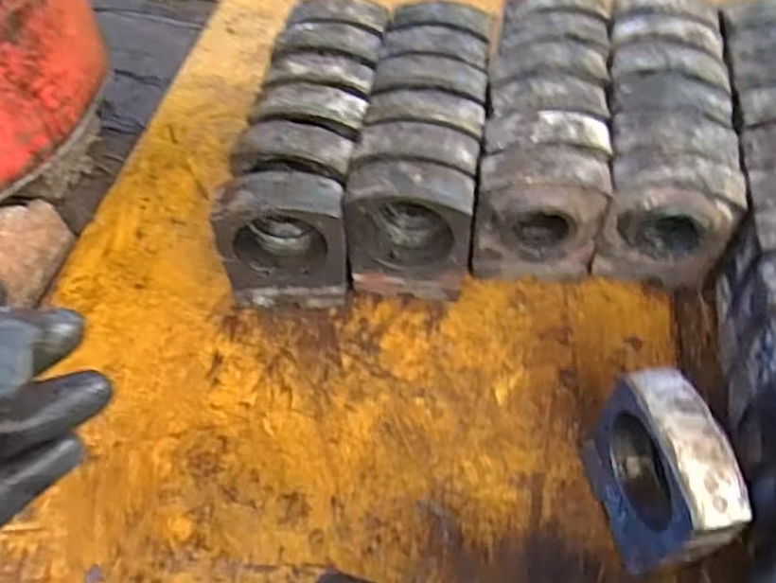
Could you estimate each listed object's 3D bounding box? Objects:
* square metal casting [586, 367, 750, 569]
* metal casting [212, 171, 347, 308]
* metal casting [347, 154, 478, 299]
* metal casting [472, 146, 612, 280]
[{"bbox_3d":[0.268,0.189,0.721,0.071,0.187,0.158,-10,52,-7],"label":"square metal casting"},{"bbox_3d":[-0.132,-0.057,0.911,0.154,0.187,0.076,-5,52,-3],"label":"metal casting"},{"bbox_3d":[0.028,-0.079,0.923,0.159,0.179,0.087,9,52,8],"label":"metal casting"},{"bbox_3d":[0.206,-0.103,0.978,0.169,0.191,0.099,6,52,5],"label":"metal casting"}]

